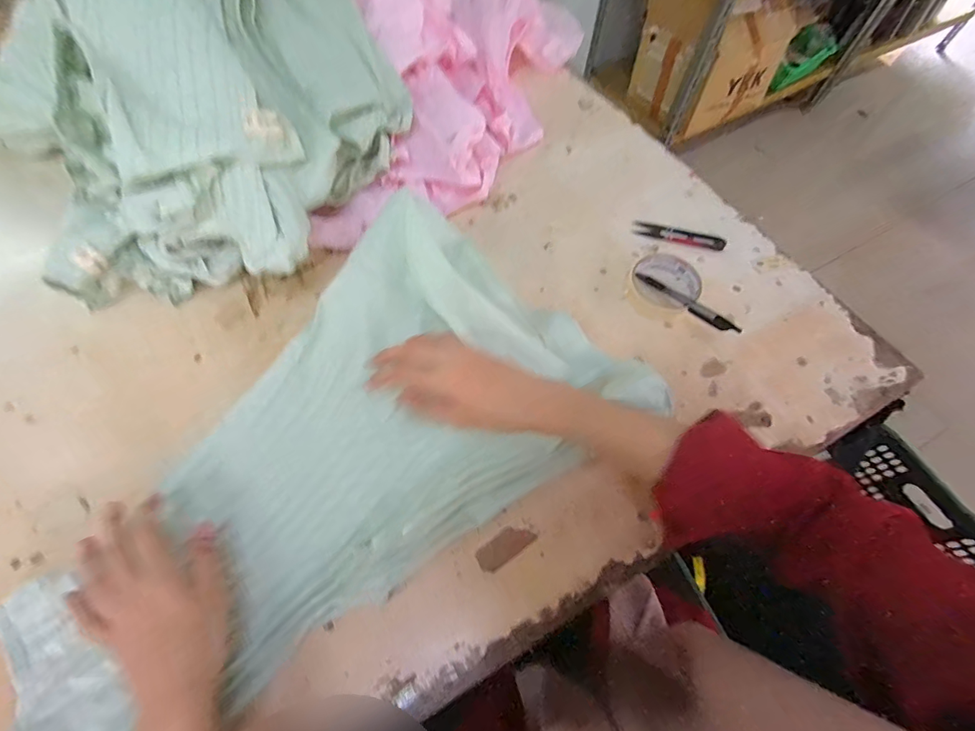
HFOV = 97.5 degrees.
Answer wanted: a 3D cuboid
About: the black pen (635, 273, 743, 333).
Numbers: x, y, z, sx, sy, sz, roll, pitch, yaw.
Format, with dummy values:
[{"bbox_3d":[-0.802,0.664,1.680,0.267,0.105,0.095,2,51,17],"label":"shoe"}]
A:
[{"bbox_3d":[0.228,-0.075,0.495,0.014,0.014,0.142,-29,49,-16],"label":"black pen"}]

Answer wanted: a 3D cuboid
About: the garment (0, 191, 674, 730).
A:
[{"bbox_3d":[-0.137,0.057,0.384,0.556,0.124,0.280,-31,64,-17],"label":"garment"}]

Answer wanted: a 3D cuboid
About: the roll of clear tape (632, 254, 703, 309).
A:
[{"bbox_3d":[0.219,-0.105,0.521,0.079,0.027,0.079,26,64,12],"label":"roll of clear tape"}]

